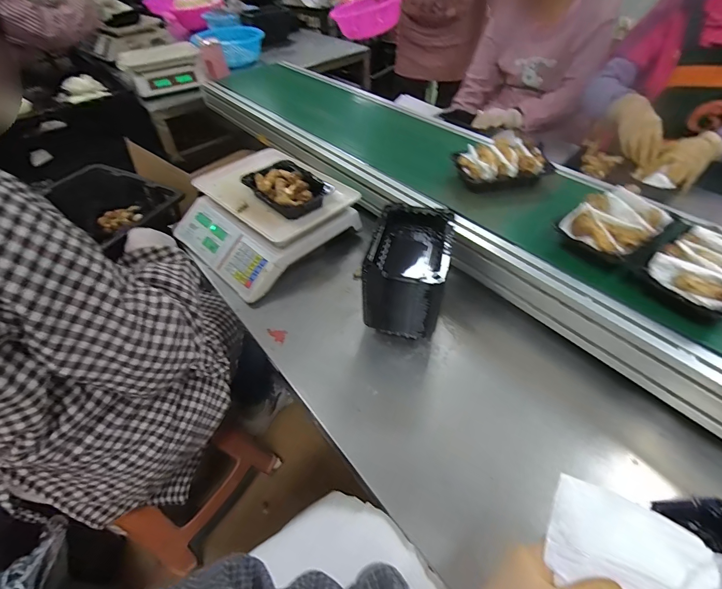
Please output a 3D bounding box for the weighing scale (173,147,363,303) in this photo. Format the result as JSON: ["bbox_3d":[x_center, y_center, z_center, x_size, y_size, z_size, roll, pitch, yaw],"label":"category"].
[{"bbox_3d":[-0.215,-0.169,0.821,0.308,0.155,0.307,35,58,30],"label":"weighing scale"}]

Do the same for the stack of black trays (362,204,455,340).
[{"bbox_3d":[0.088,-0.040,0.655,0.126,0.161,0.197,11,49,13],"label":"stack of black trays"}]

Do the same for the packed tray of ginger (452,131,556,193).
[{"bbox_3d":[0.289,-0.270,0.763,0.165,0.062,0.129,-19,49,-14],"label":"packed tray of ginger"}]

